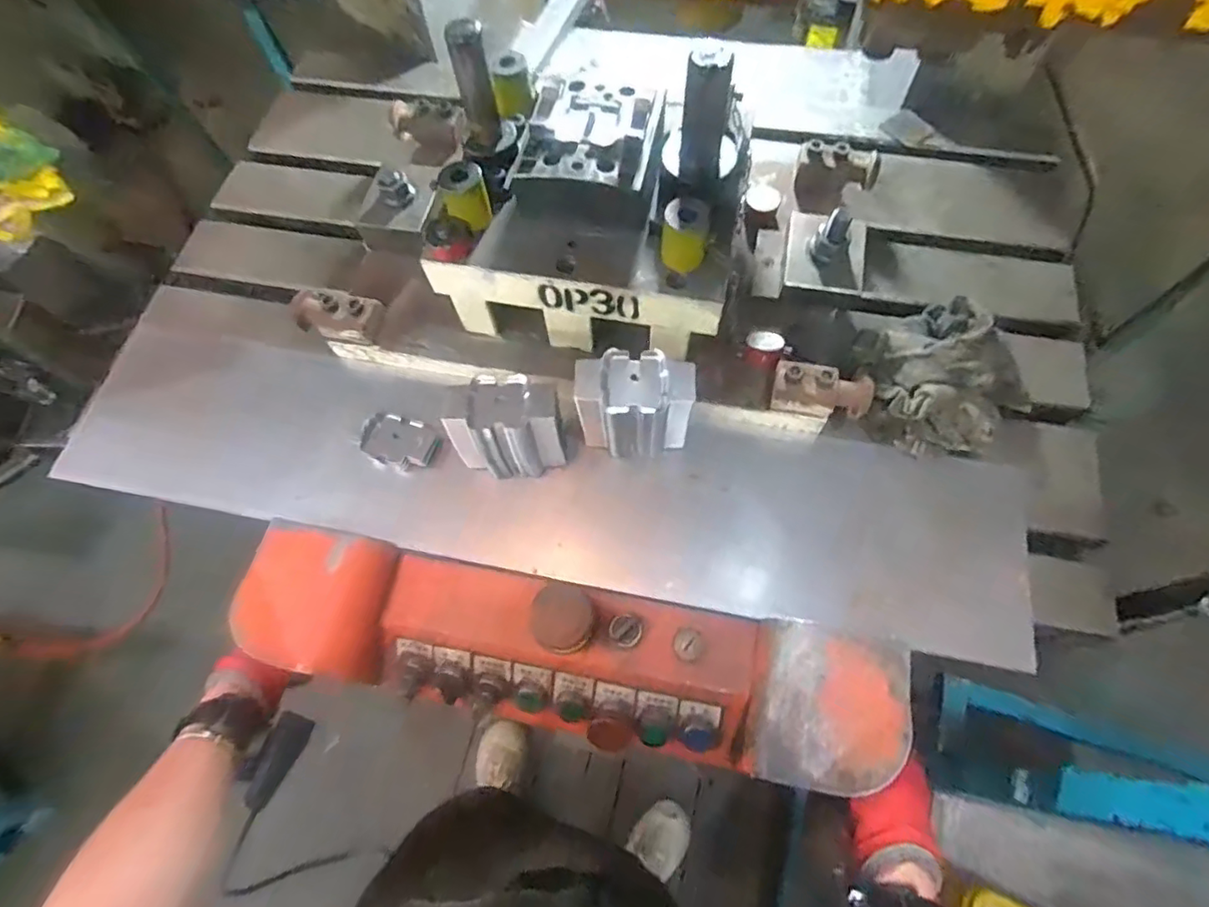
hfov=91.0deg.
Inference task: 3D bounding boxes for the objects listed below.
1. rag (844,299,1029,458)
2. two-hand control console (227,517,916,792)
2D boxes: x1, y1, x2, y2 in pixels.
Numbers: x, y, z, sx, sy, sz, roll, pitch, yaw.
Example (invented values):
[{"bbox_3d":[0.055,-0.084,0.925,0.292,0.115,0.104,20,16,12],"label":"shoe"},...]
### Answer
[{"bbox_3d":[0.346,-0.081,0.610,0.164,0.063,0.155,-21,67,-7],"label":"rag"},{"bbox_3d":[-0.039,0.181,0.540,0.571,0.088,0.127,9,66,6],"label":"two-hand control console"}]

